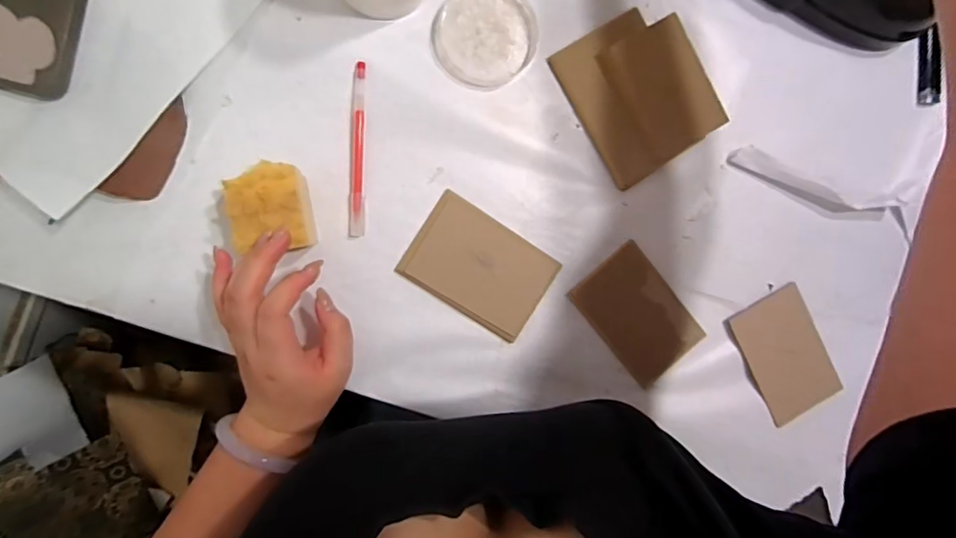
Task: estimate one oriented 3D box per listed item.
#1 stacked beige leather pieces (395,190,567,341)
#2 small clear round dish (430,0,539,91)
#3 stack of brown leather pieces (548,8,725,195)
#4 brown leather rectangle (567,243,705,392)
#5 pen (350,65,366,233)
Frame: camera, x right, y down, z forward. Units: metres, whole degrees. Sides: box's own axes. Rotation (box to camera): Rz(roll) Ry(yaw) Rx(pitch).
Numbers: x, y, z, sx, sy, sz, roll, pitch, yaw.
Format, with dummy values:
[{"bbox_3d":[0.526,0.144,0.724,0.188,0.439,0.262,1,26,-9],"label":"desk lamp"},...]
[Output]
[{"bbox_3d":[0.003,-0.001,0.439,0.124,0.009,0.085,33,89,-8],"label":"stacked beige leather pieces"},{"bbox_3d":[0.006,-0.205,0.432,0.088,0.011,0.093,0,94,-7],"label":"small clear round dish"},{"bbox_3d":[0.144,-0.156,0.437,0.108,0.032,0.133,-32,97,-4],"label":"stack of brown leather pieces"},{"bbox_3d":[0.153,0.044,0.464,0.078,0.004,0.119,-41,98,-3],"label":"brown leather rectangle"},{"bbox_3d":[-0.102,-0.100,0.420,0.013,0.006,0.143,1,94,-7],"label":"pen"}]

